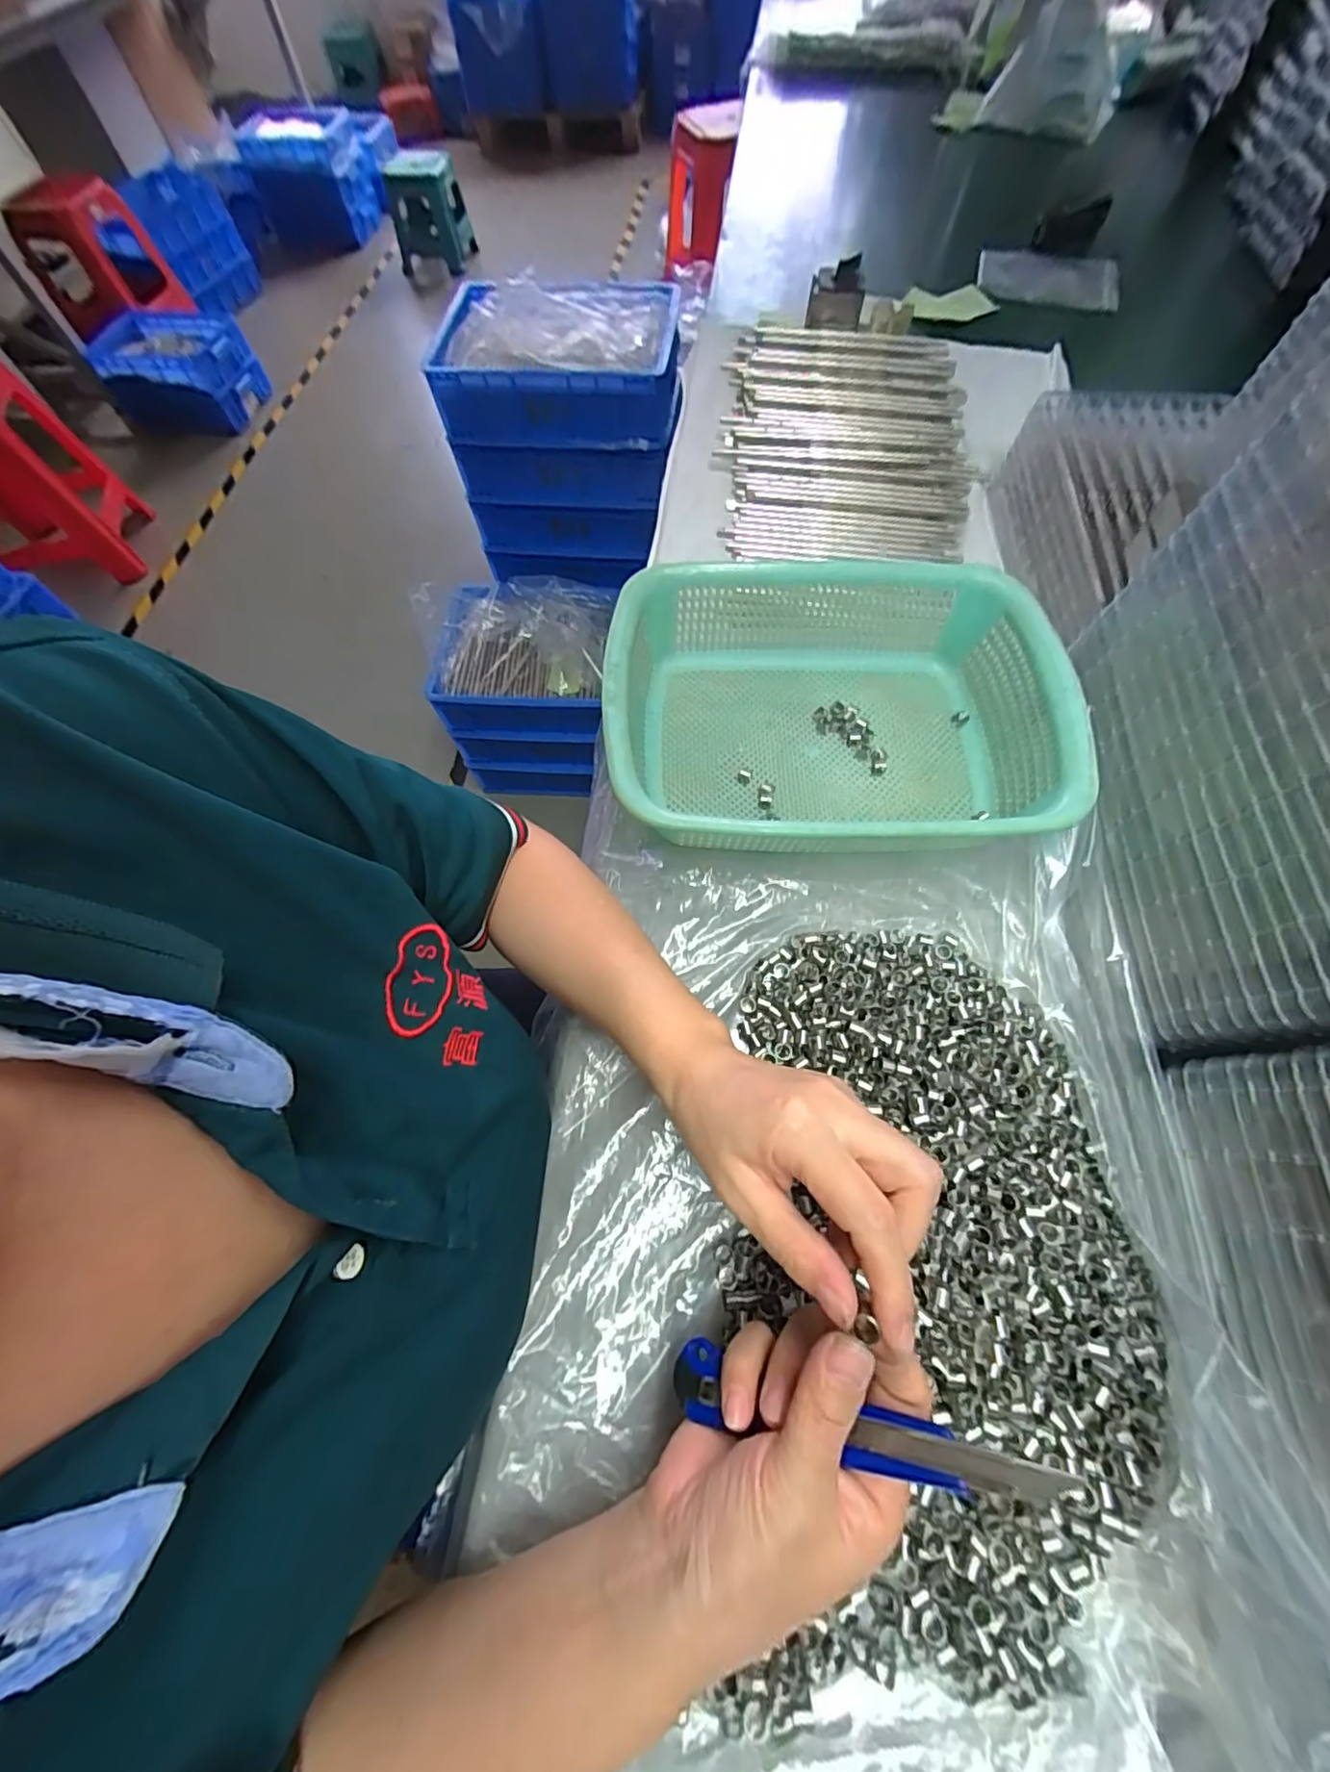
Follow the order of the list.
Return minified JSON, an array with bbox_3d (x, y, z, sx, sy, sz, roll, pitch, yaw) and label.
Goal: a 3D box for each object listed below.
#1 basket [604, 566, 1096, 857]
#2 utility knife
[{"bbox_3d":[0.113,-0.121,0.402,0.294,0.076,0.223,0,66,2],"label":"basket"},{"bbox_3d":[0.062,0.195,0.206,0.144,0.014,0.021,-17,59,36],"label":"utility knife"}]

